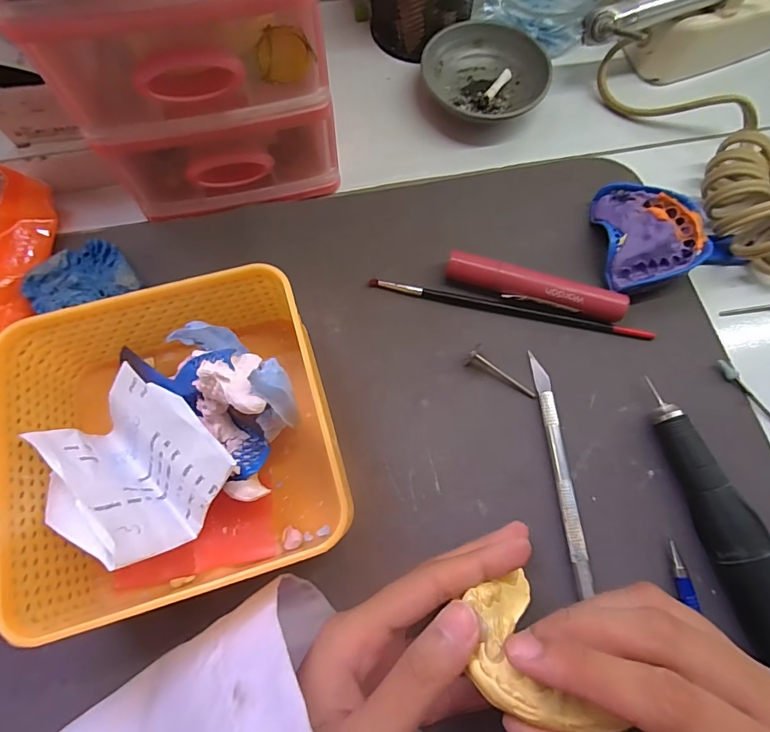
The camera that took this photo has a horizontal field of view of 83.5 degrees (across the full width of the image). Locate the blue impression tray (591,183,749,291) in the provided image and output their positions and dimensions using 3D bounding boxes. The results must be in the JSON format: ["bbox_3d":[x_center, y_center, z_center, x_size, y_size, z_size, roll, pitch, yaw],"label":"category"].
[{"bbox_3d":[0.178,-0.082,0.269,0.083,0.027,0.072,-1,72,-1],"label":"blue impression tray"}]

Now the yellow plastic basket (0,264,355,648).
[{"bbox_3d":[-0.091,0.035,0.205,0.130,0.067,0.135,-16,73,-6],"label":"yellow plastic basket"}]

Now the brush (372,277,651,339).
[{"bbox_3d":[0.076,-0.035,0.262,0.170,0.005,0.007,12,72,3],"label":"brush"}]

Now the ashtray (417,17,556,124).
[{"bbox_3d":[0.073,-0.210,0.309,0.080,0.028,0.074,36,75,10],"label":"ashtray"}]

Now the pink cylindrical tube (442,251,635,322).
[{"bbox_3d":[0.089,-0.046,0.258,0.105,0.017,0.013,15,73,4],"label":"pink cylindrical tube"}]

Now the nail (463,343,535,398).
[{"bbox_3d":[0.067,0.004,0.245,0.044,0.012,0.010,30,74,9],"label":"nail"}]

